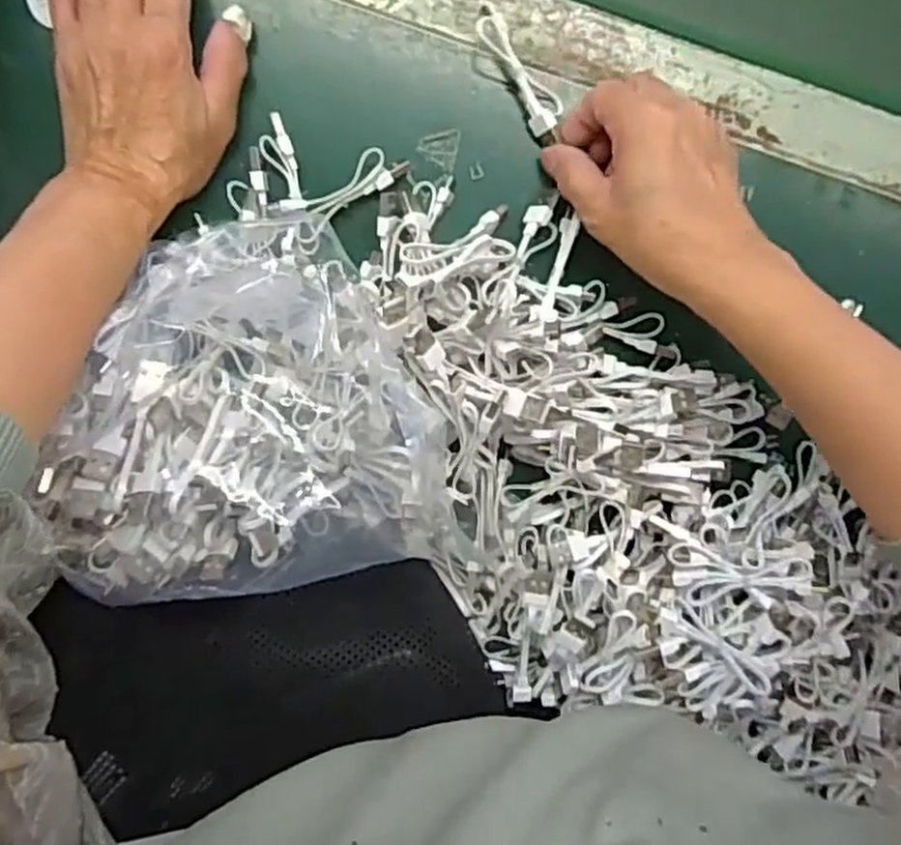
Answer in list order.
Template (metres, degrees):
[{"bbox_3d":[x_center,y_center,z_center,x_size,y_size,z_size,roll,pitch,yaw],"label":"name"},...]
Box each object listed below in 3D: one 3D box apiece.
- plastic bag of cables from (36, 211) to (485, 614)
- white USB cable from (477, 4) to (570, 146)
[{"bbox_3d":[-0.091,-0.010,0.369,0.183,0.067,0.178,-1,97,-3],"label":"plastic bag of cables"},{"bbox_3d":[0.038,-0.184,0.393,0.022,0.012,0.073,-35,108,1],"label":"white USB cable"}]

